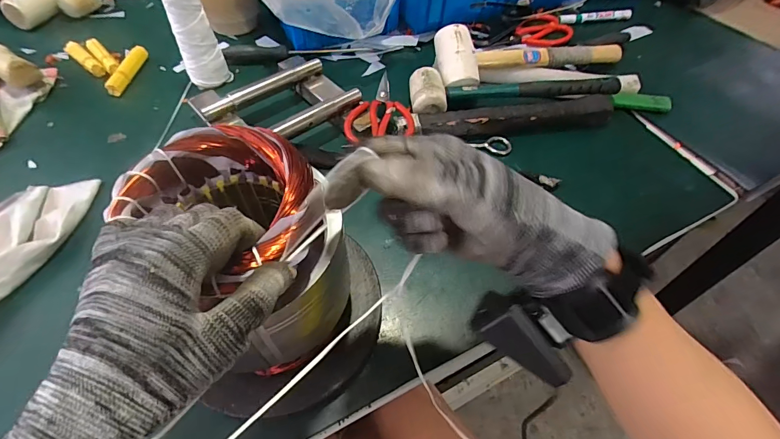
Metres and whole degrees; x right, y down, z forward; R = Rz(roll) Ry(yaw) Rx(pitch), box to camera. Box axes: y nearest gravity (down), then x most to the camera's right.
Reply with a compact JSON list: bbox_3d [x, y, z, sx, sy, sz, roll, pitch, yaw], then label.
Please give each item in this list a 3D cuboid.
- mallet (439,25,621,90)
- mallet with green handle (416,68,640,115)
[{"bbox_3d":[0.204,-0.253,0.588,0.285,0.063,0.093,-16,55,-13],"label":"mallet"},{"bbox_3d":[0.175,-0.181,0.550,0.295,0.038,0.072,-3,53,-4],"label":"mallet with green handle"}]

